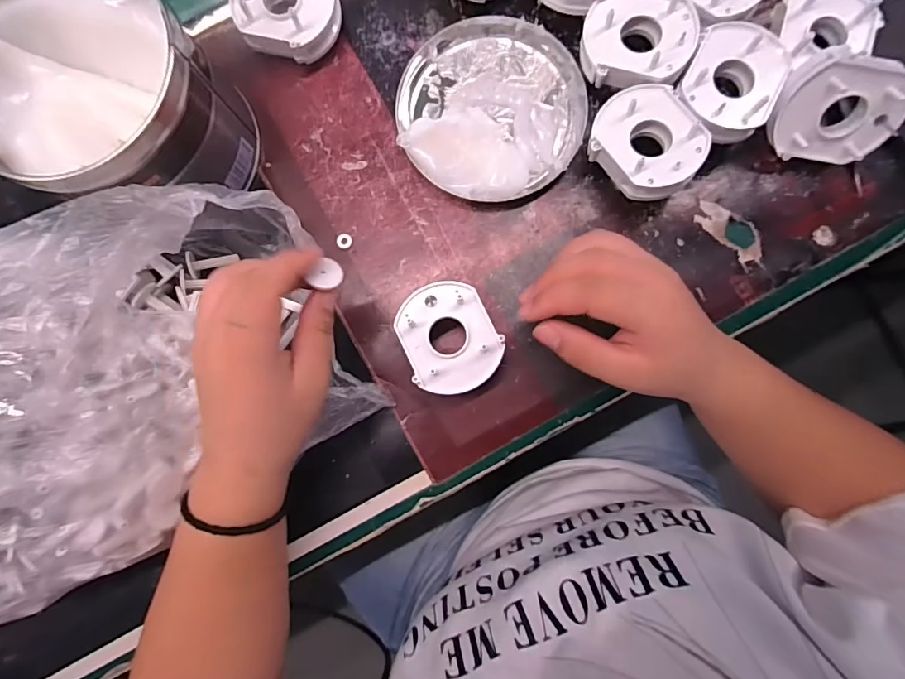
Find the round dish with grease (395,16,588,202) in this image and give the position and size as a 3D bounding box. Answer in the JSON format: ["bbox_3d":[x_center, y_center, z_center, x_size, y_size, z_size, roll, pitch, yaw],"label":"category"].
[{"bbox_3d":[0.026,-0.162,0.324,0.127,0.030,0.127,0,86,1],"label":"round dish with grease"}]

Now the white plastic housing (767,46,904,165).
[{"bbox_3d":[0.240,-0.142,0.297,0.069,0.061,0.023,11,44,2],"label":"white plastic housing"}]

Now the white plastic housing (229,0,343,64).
[{"bbox_3d":[-0.113,-0.227,0.331,0.069,0.034,0.060,21,87,3],"label":"white plastic housing"}]

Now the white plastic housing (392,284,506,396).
[{"bbox_3d":[-0.002,-0.001,0.315,0.059,0.028,0.071,-18,86,0],"label":"white plastic housing"}]

